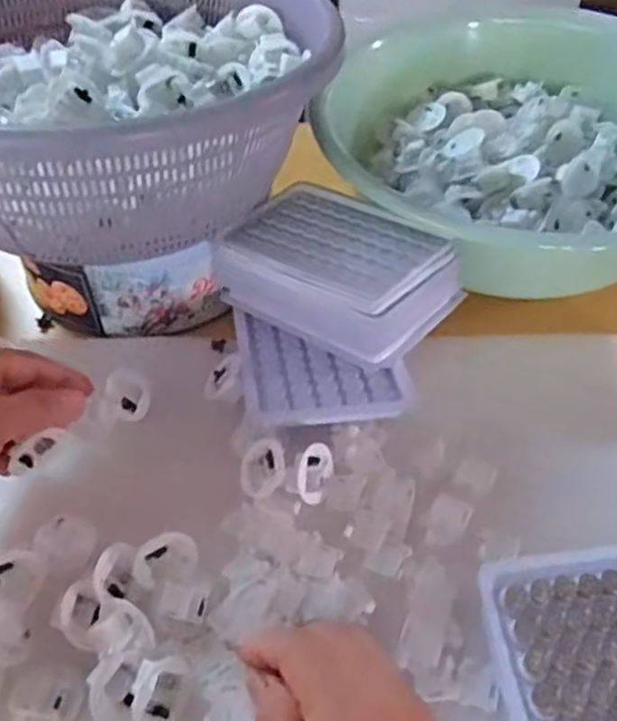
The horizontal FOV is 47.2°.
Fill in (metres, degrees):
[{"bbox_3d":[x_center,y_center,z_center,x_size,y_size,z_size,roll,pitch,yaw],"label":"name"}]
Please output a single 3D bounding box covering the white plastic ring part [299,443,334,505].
[{"bbox_3d":[0.004,0.060,0.390,0.013,0.023,0.031,16,53,14],"label":"white plastic ring part"}]

